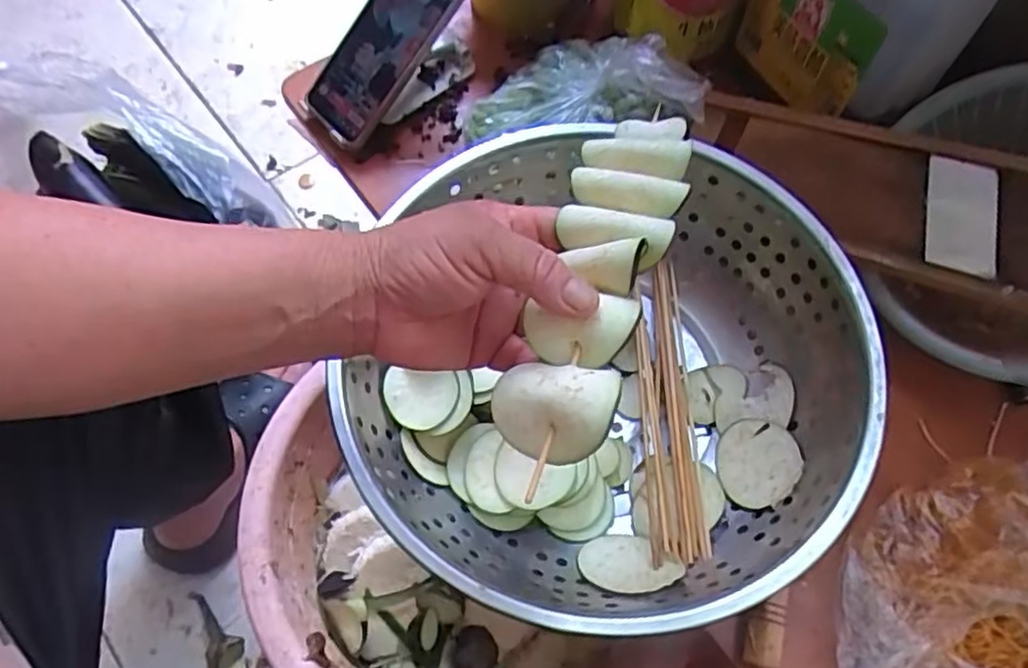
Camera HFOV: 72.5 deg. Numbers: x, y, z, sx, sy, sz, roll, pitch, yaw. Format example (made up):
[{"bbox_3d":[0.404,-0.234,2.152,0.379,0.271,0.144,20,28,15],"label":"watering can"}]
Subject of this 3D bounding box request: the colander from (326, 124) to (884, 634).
[{"bbox_3d":[0.064,0.026,0.471,0.294,0.106,0.327,26,65,8],"label":"colander"}]

